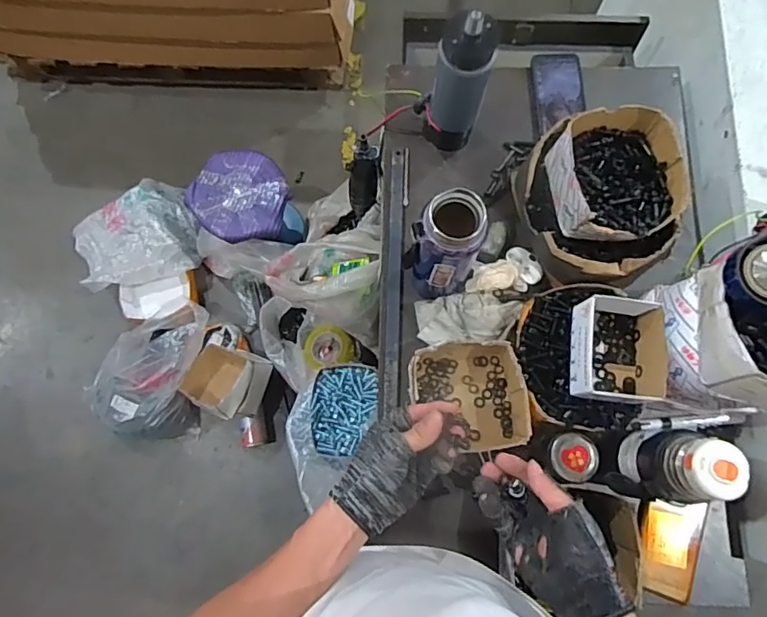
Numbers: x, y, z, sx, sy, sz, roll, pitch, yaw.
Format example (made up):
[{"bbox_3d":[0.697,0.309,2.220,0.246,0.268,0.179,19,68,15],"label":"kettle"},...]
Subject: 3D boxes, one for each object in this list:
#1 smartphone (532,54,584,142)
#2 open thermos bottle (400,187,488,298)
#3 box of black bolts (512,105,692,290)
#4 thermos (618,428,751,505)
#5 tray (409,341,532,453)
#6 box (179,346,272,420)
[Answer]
[{"bbox_3d":[0.282,-0.347,0.829,0.079,0.017,0.148,2,77,0],"label":"smartphone"},{"bbox_3d":[0.078,-0.069,0.653,0.076,0.220,0.068,43,81,9],"label":"open thermos bottle"},{"bbox_3d":[0.293,-0.153,0.707,0.182,0.127,0.224,-13,77,-2],"label":"box of black bolts"},{"bbox_3d":[0.310,0.169,0.554,0.061,0.162,0.073,14,78,4],"label":"thermos"},{"bbox_3d":[0.110,0.115,0.684,0.141,0.082,0.135,-3,77,-1],"label":"tray"},{"bbox_3d":[-0.380,0.169,1.220,0.175,0.117,0.161,21,78,4],"label":"box"}]

